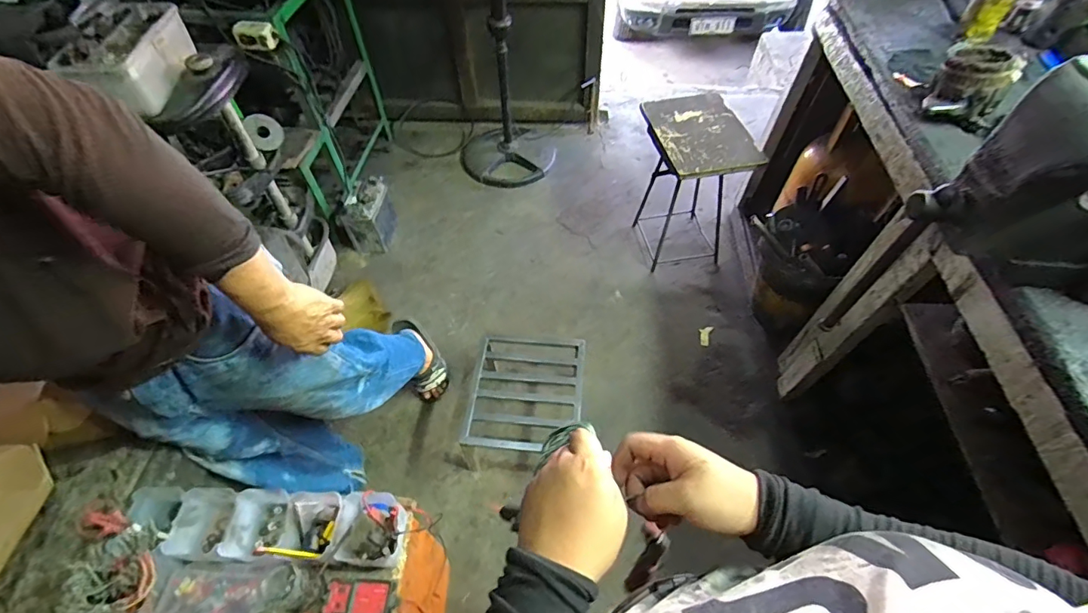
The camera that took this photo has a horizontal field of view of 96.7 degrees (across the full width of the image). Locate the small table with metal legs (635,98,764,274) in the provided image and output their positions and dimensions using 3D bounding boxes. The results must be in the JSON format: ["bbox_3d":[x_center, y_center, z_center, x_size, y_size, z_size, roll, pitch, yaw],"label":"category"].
[{"bbox_3d":[0.493,-0.393,1.690,0.311,0.516,0.390,-8,54,-5],"label":"small table with metal legs"}]

